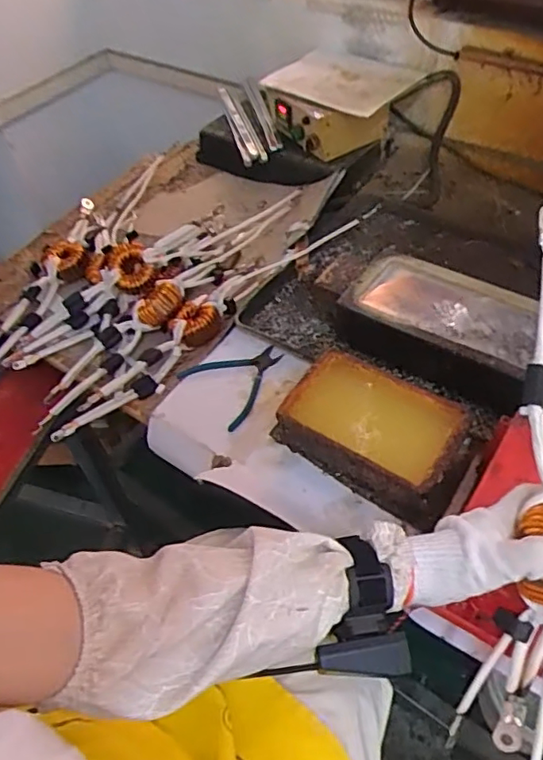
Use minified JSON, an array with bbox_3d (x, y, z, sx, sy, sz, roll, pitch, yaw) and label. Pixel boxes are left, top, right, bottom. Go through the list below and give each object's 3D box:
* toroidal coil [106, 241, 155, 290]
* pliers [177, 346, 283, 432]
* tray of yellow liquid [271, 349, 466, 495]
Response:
[{"bbox_3d":[-0.222,-0.181,0.905,0.065,0.020,0.070,0,97,-3],"label":"toroidal coil"},{"bbox_3d":[-0.043,-0.005,0.814,0.134,0.015,0.131,-34,56,-22],"label":"pliers"},{"bbox_3d":[0.122,0.055,0.709,0.204,0.056,0.137,27,57,24],"label":"tray of yellow liquid"}]

